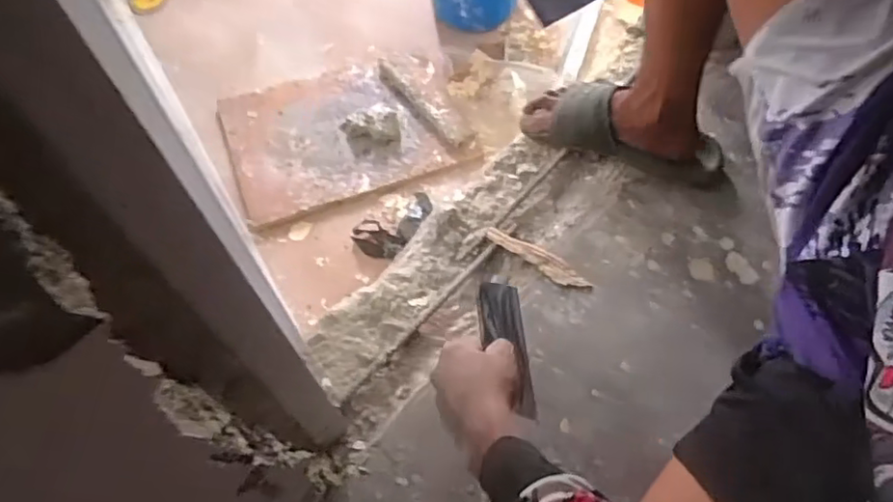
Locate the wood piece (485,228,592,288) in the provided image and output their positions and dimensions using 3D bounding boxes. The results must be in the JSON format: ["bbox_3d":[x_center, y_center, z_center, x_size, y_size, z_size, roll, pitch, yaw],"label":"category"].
[{"bbox_3d":[0.120,0.008,0.803,0.149,0.022,0.030,29,65,19],"label":"wood piece"}]

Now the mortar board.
[{"bbox_3d":[-0.215,-0.262,1.274,0.487,0.031,0.355,-18,61,-9],"label":"mortar board"}]

